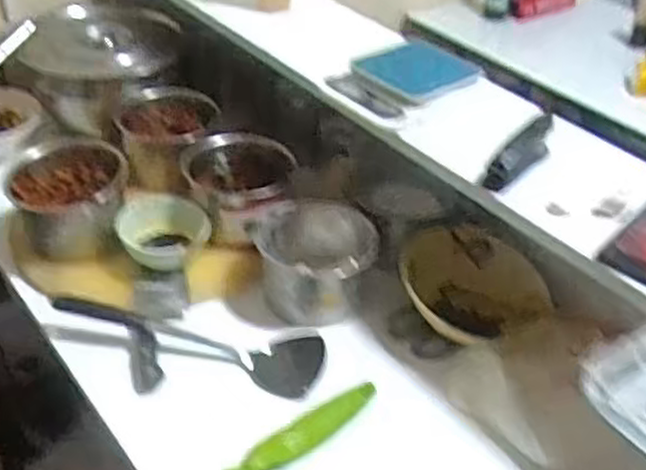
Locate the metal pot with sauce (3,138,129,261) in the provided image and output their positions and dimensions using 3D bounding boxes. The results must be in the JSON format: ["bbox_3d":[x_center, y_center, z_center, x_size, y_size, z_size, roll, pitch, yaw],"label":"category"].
[{"bbox_3d":[-0.341,-0.043,1.041,0.151,0.113,0.144,-9,40,-18],"label":"metal pot with sauce"}]

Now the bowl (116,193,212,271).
[{"bbox_3d":[-0.214,-0.001,1.036,0.111,0.064,0.105,3,37,-3],"label":"bowl"}]

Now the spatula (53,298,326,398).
[{"bbox_3d":[-0.155,0.115,0.945,0.323,0.043,0.090,14,38,12],"label":"spatula"}]

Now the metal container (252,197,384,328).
[{"bbox_3d":[-0.010,0.034,1.001,0.155,0.091,0.148,3,37,-3],"label":"metal container"}]

